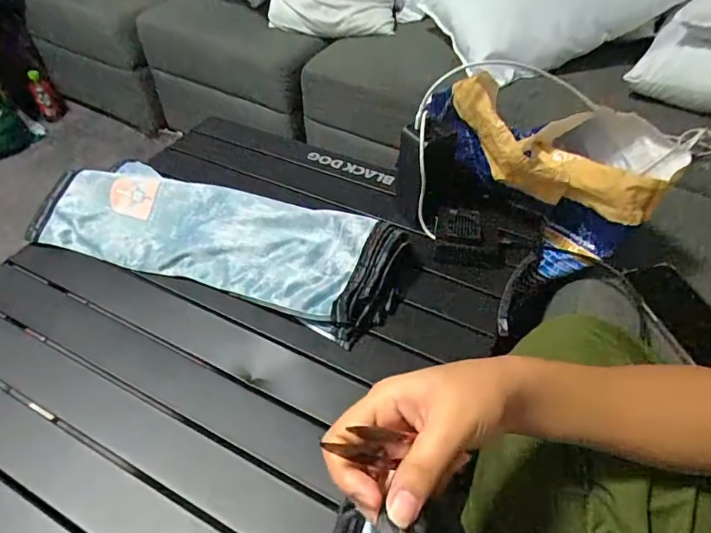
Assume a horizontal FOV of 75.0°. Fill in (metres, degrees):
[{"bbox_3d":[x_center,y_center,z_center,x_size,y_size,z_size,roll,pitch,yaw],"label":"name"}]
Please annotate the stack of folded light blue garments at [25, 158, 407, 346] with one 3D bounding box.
[{"bbox_3d":[-0.179,-0.043,0.595,0.481,0.059,0.157,16,49,14],"label":"stack of folded light blue garments"}]

